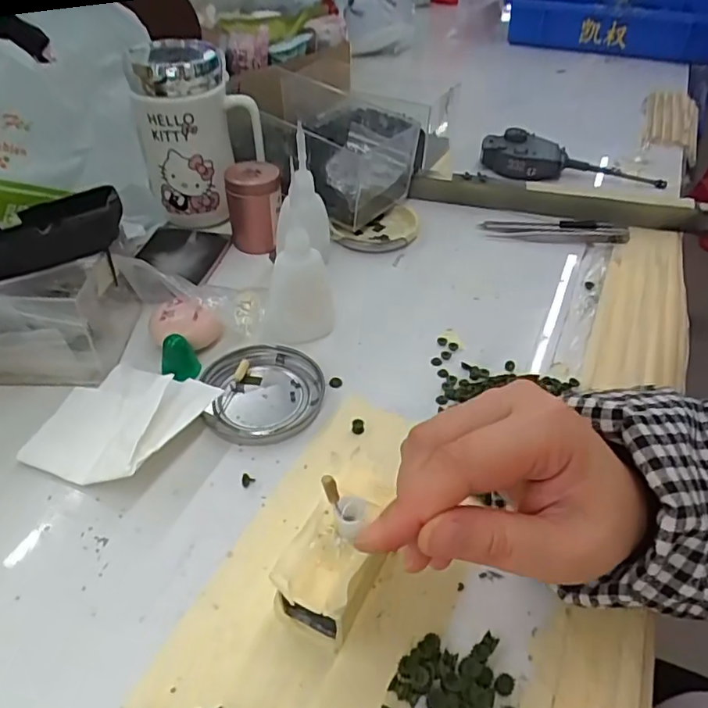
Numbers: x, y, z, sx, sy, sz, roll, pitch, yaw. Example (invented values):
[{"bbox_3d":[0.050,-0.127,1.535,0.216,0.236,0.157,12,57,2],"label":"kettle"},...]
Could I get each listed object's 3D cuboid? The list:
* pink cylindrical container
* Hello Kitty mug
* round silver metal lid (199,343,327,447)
[{"bbox_3d":[-0.083,-0.125,0.476,0.043,0.059,0.042,-5,43,-8],"label":"pink cylindrical container"},{"bbox_3d":[-0.133,-0.186,0.485,0.095,0.132,0.067,-16,46,-19],"label":"Hello Kitty mug"},{"bbox_3d":[-0.057,0.023,0.363,0.073,0.009,0.075,1,43,-1],"label":"round silver metal lid"}]

